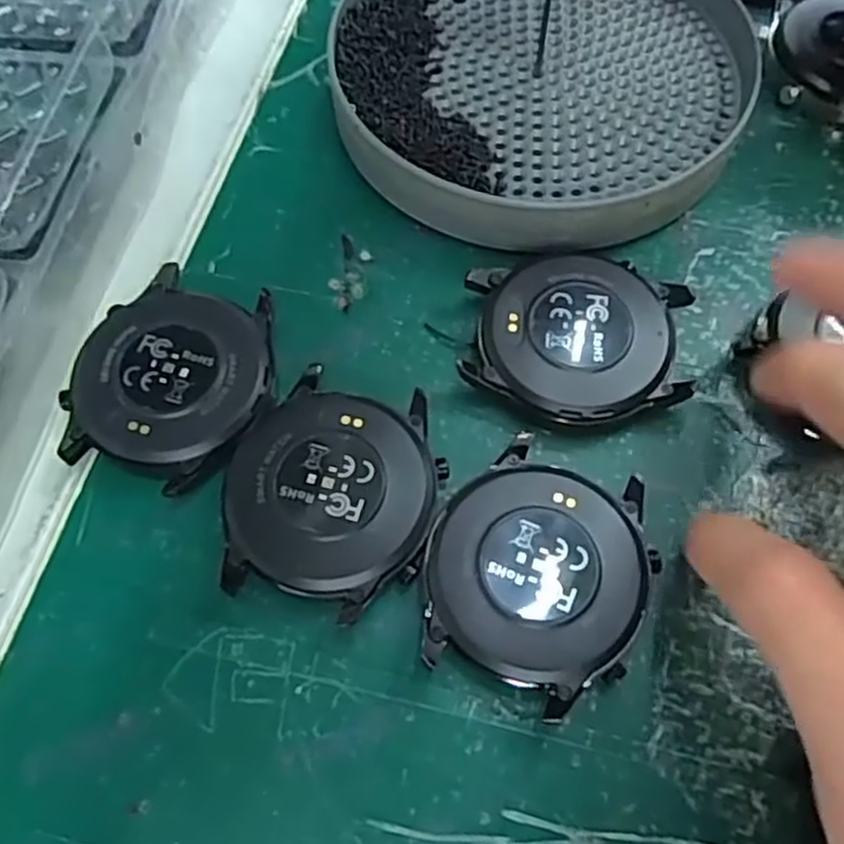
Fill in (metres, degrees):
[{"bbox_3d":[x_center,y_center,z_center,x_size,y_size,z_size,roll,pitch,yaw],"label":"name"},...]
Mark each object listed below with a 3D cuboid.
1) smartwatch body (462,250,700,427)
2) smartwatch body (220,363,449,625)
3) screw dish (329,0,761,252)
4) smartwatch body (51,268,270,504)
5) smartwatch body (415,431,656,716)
[{"bbox_3d":[0.036,-0.019,0.180,0.050,0.012,0.042,0,64,-1],"label":"smartwatch body"},{"bbox_3d":[-0.019,0.016,0.164,0.043,0.011,0.049,14,65,6],"label":"smartwatch body"},{"bbox_3d":[0.033,-0.099,0.215,0.111,0.019,0.119,0,64,0],"label":"screw dish"},{"bbox_3d":[-0.057,-0.010,0.176,0.044,0.011,0.050,17,65,7],"label":"smartwatch body"},{"bbox_3d":[0.023,0.031,0.157,0.042,0.011,0.048,22,66,10],"label":"smartwatch body"}]

